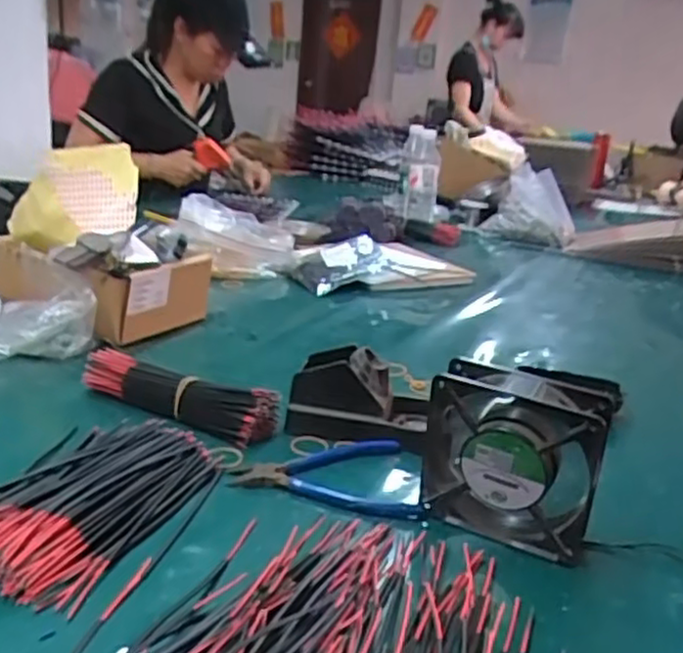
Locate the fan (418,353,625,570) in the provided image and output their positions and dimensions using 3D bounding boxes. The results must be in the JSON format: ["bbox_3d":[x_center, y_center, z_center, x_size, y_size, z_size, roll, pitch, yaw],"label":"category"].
[{"bbox_3d":[0.121,0.096,0.514,0.122,0.124,0.042,14,20,24],"label":"fan"}]

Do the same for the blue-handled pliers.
[{"bbox_3d":[-0.015,0.121,0.573,0.143,0.011,0.104,2,19,-10],"label":"blue-handled pliers"}]

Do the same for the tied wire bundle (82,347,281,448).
[{"bbox_3d":[-0.156,0.059,0.667,0.201,0.040,0.039,14,20,24],"label":"tied wire bundle"}]

